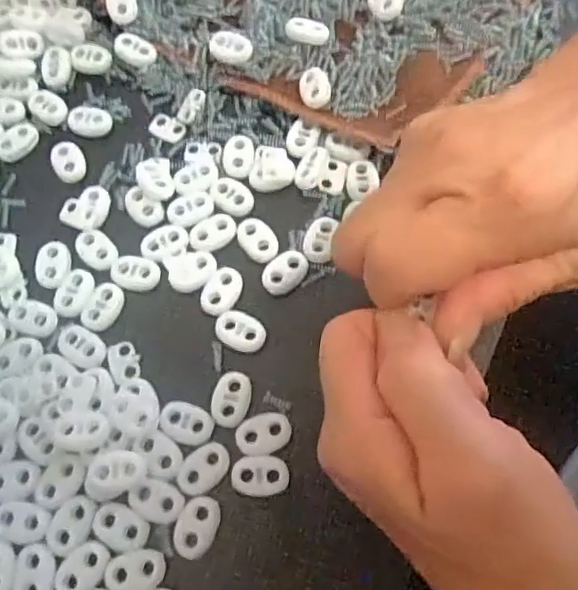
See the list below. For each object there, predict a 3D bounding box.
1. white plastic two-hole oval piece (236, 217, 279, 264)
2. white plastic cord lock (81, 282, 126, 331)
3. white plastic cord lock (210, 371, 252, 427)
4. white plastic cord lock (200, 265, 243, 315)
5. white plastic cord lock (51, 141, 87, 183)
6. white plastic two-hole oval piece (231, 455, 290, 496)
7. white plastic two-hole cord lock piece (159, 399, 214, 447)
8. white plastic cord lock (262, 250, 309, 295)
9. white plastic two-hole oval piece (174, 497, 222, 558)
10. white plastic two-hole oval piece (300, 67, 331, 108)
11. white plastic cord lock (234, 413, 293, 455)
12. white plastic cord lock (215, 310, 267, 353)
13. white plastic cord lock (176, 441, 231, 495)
[{"bbox_3d":[-0.015,-0.026,0.275,0.015,0.004,0.024,-35,70,-11],"label":"white plastic two-hole oval piece"},{"bbox_3d":[-0.083,0.006,0.270,0.014,0.004,0.022,23,70,12],"label":"white plastic cord lock"},{"bbox_3d":[-0.024,0.043,0.248,0.016,0.004,0.022,12,69,8],"label":"white plastic cord lock"},{"bbox_3d":[-0.030,-0.003,0.266,0.015,0.004,0.022,20,70,11],"label":"white plastic cord lock"},{"bbox_3d":[-0.111,-0.068,0.300,0.016,0.004,0.024,-31,69,-10],"label":"white plastic cord lock"},{"bbox_3d":[-0.011,0.071,0.236,0.022,0.004,0.015,0,67,3],"label":"white plastic two-hole oval piece"},{"bbox_3d":[-0.042,0.052,0.245,0.022,0.004,0.015,24,71,12],"label":"white plastic two-hole cord lock piece"},{"bbox_3d":[-0.002,-0.011,0.268,0.016,0.004,0.023,39,74,17],"label":"white plastic cord lock"},{"bbox_3d":[-0.036,0.089,0.231,0.016,0.004,0.022,17,69,10],"label":"white plastic two-hole oval piece"},{"bbox_3d":[0.013,-0.103,0.299,0.015,0.006,0.022,0,67,3],"label":"white plastic two-hole oval piece"},{"bbox_3d":[-0.010,0.056,0.242,0.023,0.004,0.014,-16,68,-4],"label":"white plastic cord lock"},{"bbox_3d":[-0.021,0.015,0.258,0.023,0.004,0.015,26,71,13],"label":"white plastic cord lock"},{"bbox_3d":[-0.034,0.069,0.238,0.022,0.004,0.016,-36,70,-12],"label":"white plastic cord lock"}]

